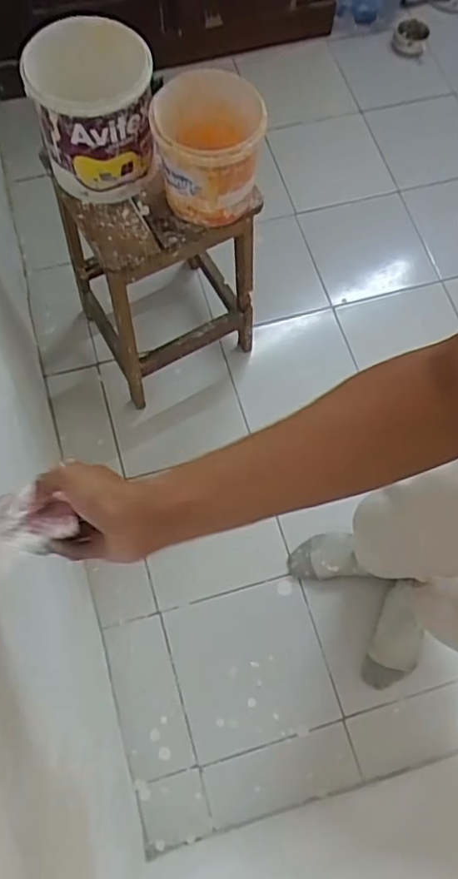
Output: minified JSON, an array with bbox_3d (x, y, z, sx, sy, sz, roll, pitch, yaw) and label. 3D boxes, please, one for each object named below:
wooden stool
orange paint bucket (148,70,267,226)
[{"bbox_3d":[-0.131,-0.346,1.234,0.311,0.478,0.289,-27,75,-10],"label":"wooden stool"},{"bbox_3d":[-0.032,-0.446,0.938,0.157,0.198,0.149,1,72,-2],"label":"orange paint bucket"}]

